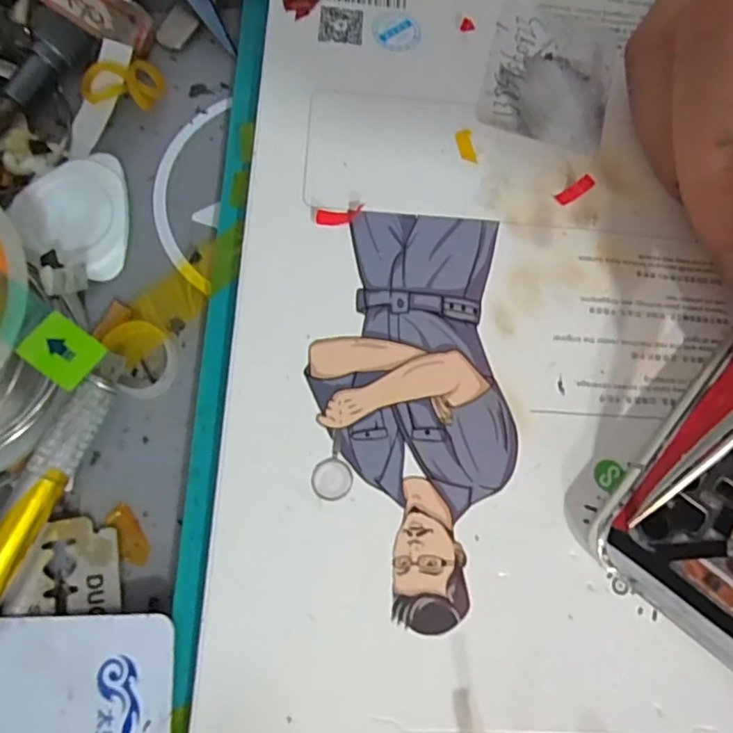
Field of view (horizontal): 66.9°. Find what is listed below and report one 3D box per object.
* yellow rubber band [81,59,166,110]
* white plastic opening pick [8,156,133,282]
[{"bbox_3d":[-0.059,-0.069,0.135,0.018,0.006,0.012,6,74,1],"label":"yellow rubber band"},{"bbox_3d":[-0.068,-0.034,0.127,0.026,0.004,0.029,-3,74,-2],"label":"white plastic opening pick"}]

